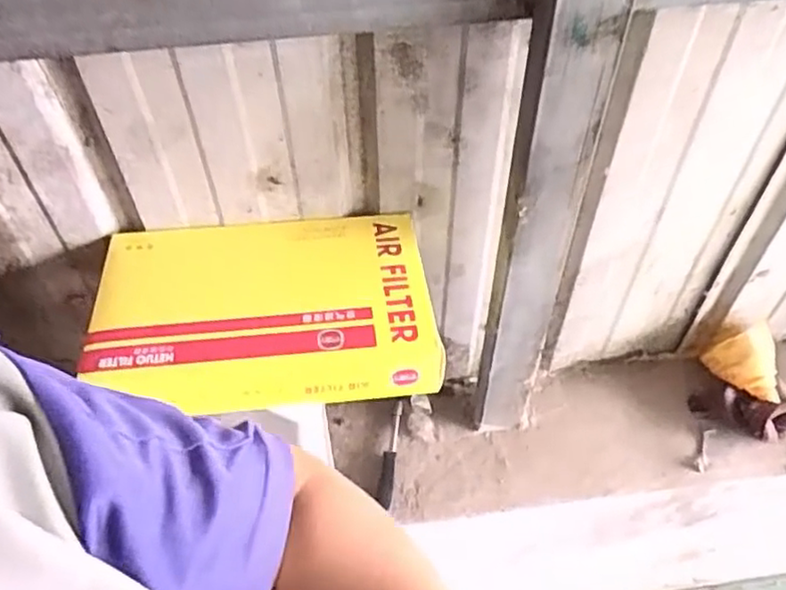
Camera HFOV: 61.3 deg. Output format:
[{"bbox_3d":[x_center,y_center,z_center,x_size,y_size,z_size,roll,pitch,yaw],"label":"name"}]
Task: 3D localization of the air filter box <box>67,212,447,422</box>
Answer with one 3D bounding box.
[{"bbox_3d":[-0.116,0.010,0.605,0.292,0.049,0.193,-7,51,-5],"label":"air filter box"}]

